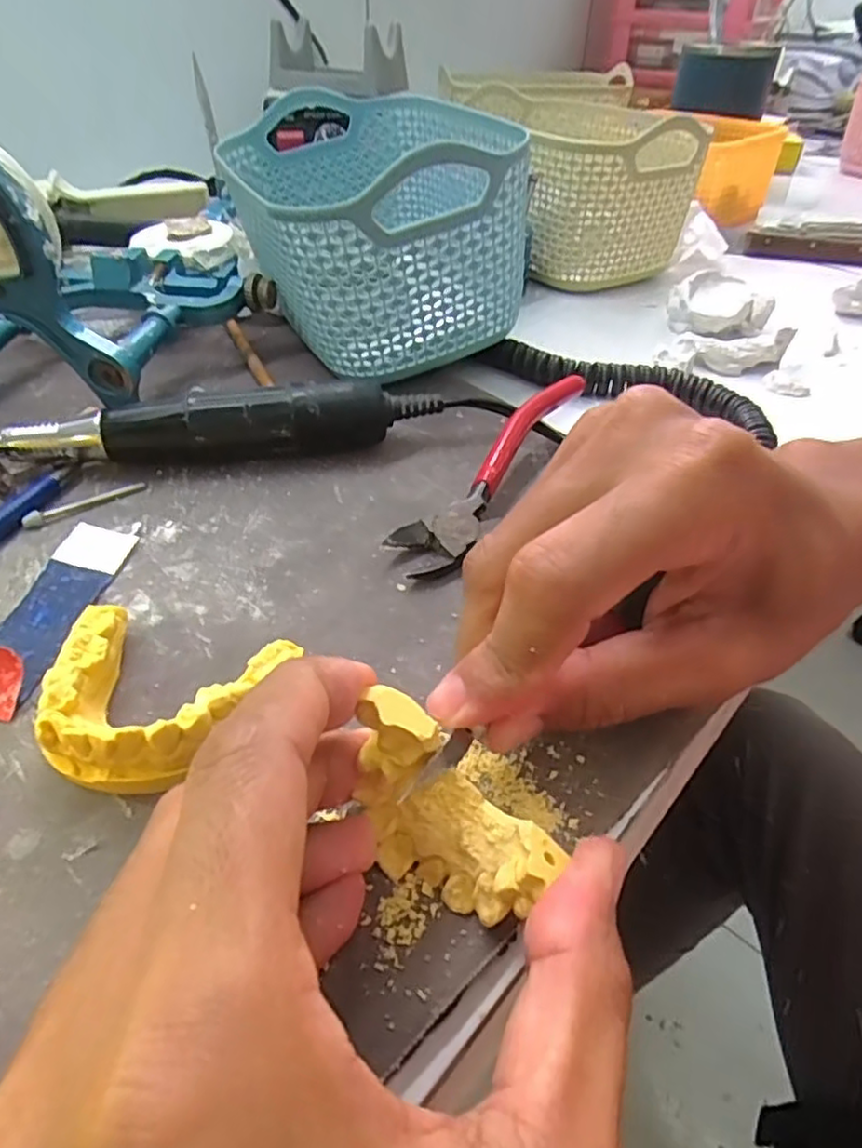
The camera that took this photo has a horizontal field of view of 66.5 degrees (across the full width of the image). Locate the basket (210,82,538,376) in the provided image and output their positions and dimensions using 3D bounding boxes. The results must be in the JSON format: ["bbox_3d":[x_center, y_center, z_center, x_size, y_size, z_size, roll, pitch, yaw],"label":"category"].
[{"bbox_3d":[-0.030,-0.180,0.330,0.112,0.084,0.174,-12,44,-15],"label":"basket"}]

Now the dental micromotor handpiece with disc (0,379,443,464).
[{"bbox_3d":[-0.098,-0.057,0.252,0.197,0.026,0.021,-5,42,-8],"label":"dental micromotor handpiece with disc"}]

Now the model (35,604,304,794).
[{"bbox_3d":[-0.071,0.031,0.165,0.056,0.029,0.048,11,43,10],"label":"model"}]

